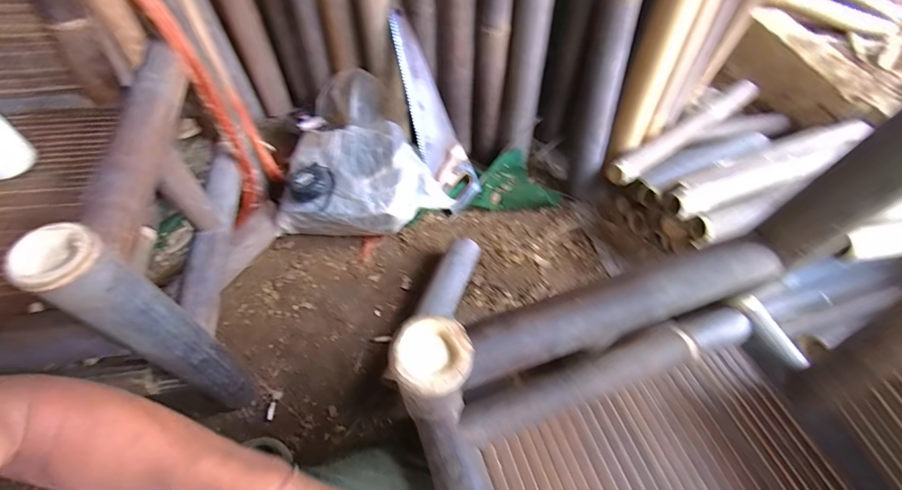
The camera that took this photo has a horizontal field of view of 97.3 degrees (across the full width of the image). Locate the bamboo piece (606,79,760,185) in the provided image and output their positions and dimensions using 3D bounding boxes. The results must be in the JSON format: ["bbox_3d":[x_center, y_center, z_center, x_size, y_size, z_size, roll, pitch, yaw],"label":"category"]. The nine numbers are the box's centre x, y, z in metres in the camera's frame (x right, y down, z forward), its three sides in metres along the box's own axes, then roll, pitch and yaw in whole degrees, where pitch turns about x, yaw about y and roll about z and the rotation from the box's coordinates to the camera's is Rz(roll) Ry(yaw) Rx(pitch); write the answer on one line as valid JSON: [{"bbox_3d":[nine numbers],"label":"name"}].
[{"bbox_3d":[0.659,-0.323,1.092,0.635,0.049,0.073,-32,64,-23],"label":"bamboo piece"}]

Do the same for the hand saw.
[{"bbox_3d":[-0.047,-0.315,0.981,0.114,0.475,0.020,-28,18,-21],"label":"hand saw"}]

